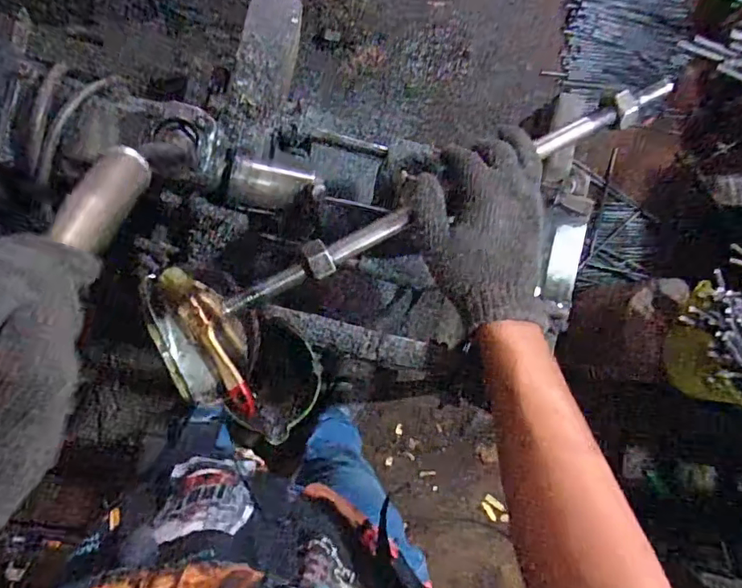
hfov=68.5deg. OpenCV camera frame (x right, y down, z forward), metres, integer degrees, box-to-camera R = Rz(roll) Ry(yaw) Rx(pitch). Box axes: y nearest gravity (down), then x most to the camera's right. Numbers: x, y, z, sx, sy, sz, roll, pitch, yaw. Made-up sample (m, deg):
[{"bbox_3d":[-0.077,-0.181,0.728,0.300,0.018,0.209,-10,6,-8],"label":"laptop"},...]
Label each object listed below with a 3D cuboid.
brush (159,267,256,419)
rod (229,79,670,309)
[{"bbox_3d":[-0.173,0.053,0.585,0.028,0.018,0.175,-28,96,-6],"label":"brush"},{"bbox_3d":[0.073,-0.086,0.451,0.416,0.020,0.027,-27,96,-7],"label":"rod"}]

